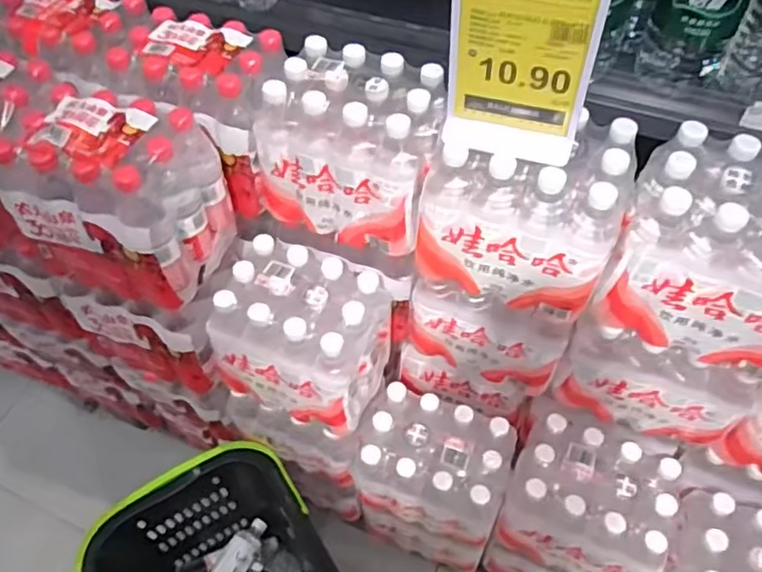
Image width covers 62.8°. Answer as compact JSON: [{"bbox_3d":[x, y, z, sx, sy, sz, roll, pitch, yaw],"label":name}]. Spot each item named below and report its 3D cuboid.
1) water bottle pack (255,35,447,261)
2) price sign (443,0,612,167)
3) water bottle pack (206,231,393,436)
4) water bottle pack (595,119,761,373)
[{"bbox_3d":[-0.038,-0.197,0.914,0.250,0.228,0.168,18,56,16],"label":"water bottle pack"},{"bbox_3d":[0.147,-0.238,0.672,0.152,0.232,0.036,14,55,13],"label":"price sign"},{"bbox_3d":[-0.122,0.072,0.989,0.242,0.211,0.189,21,57,18],"label":"water bottle pack"},{"bbox_3d":[0.424,-0.037,0.773,0.231,0.221,0.169,20,57,17],"label":"water bottle pack"}]

